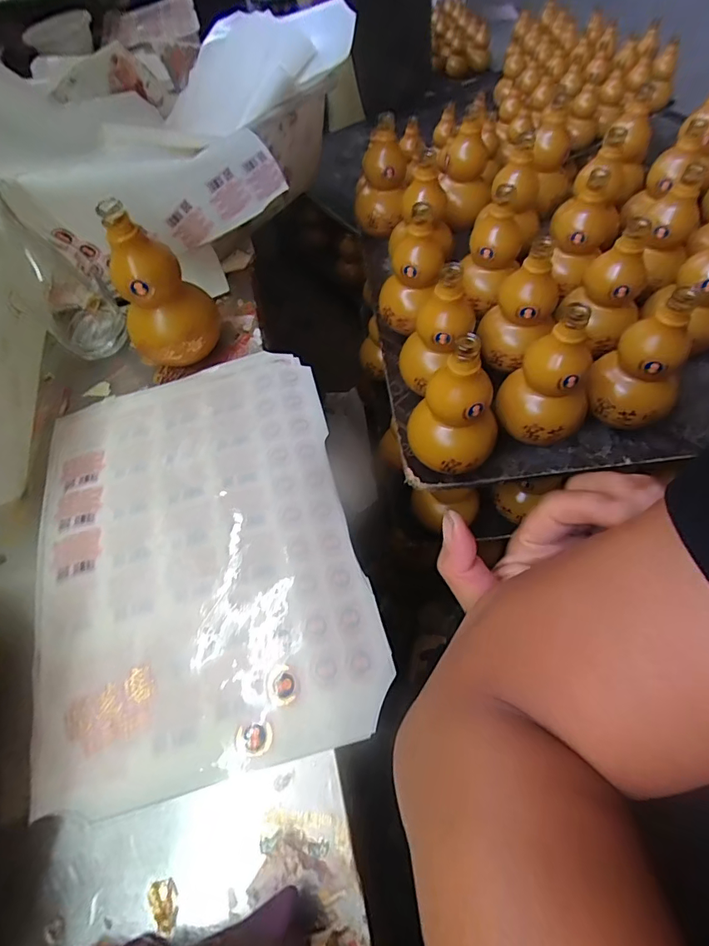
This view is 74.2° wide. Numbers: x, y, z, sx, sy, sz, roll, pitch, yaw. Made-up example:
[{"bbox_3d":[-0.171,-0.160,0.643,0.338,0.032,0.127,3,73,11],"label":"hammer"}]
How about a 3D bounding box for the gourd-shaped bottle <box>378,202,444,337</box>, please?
[{"bbox_3d":[0.075,-0.277,0.640,0.079,0.157,0.079,-1,58,2],"label":"gourd-shaped bottle"}]

